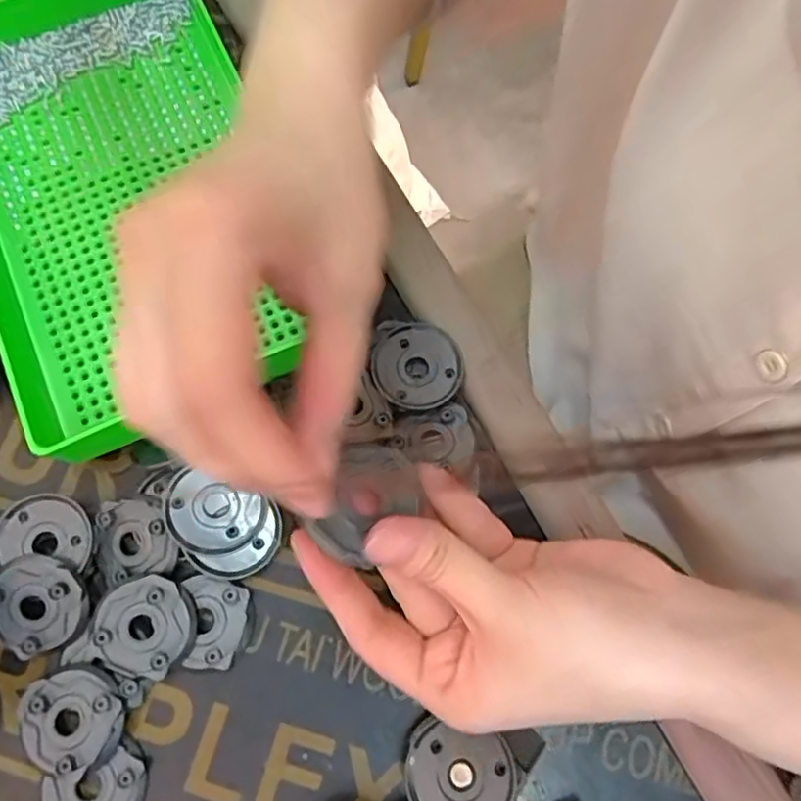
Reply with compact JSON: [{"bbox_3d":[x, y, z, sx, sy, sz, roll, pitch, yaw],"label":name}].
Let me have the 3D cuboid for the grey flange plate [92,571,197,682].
[{"bbox_3d":[-0.107,0.094,0.271,0.039,0.007,0.039,0,73,-1],"label":"grey flange plate"}]

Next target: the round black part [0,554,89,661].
[{"bbox_3d":[-0.153,0.085,0.271,0.038,0.009,0.039,0,73,-1],"label":"round black part"}]

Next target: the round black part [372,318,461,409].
[{"bbox_3d":[0.008,-0.016,0.304,0.041,0.009,0.041,0,73,-1],"label":"round black part"}]

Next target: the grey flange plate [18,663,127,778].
[{"bbox_3d":[-0.135,0.131,0.268,0.040,0.013,0.040,0,73,-1],"label":"grey flange plate"}]

